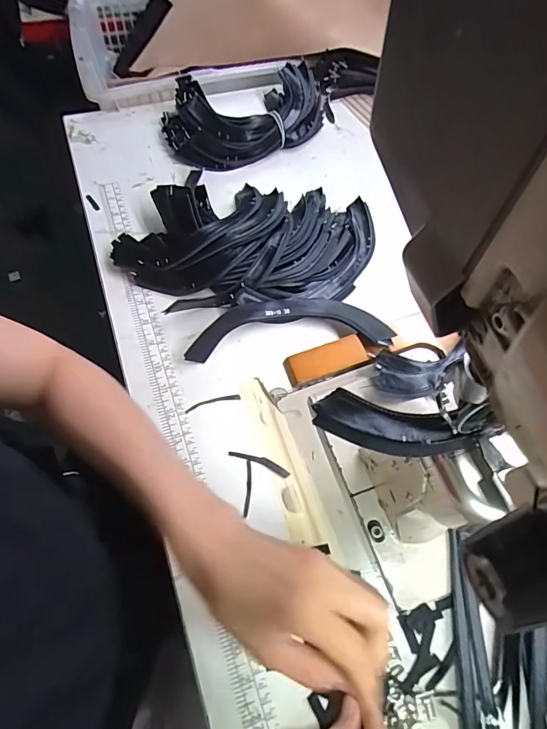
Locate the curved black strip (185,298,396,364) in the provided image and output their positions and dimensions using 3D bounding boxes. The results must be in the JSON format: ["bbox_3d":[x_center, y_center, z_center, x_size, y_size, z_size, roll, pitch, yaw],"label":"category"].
[{"bbox_3d":[0.016,-0.042,0.442,0.202,0.021,0.066,-2,65,-6],"label":"curved black strip"}]

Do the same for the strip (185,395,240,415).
[{"bbox_3d":[-0.060,0.038,0.423,0.054,0.005,0.008,-14,67,-11],"label":"strip"}]

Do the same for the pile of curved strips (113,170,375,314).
[{"bbox_3d":[-0.029,-0.144,0.475,0.280,0.040,0.172,-2,65,-6],"label":"pile of curved strips"}]

